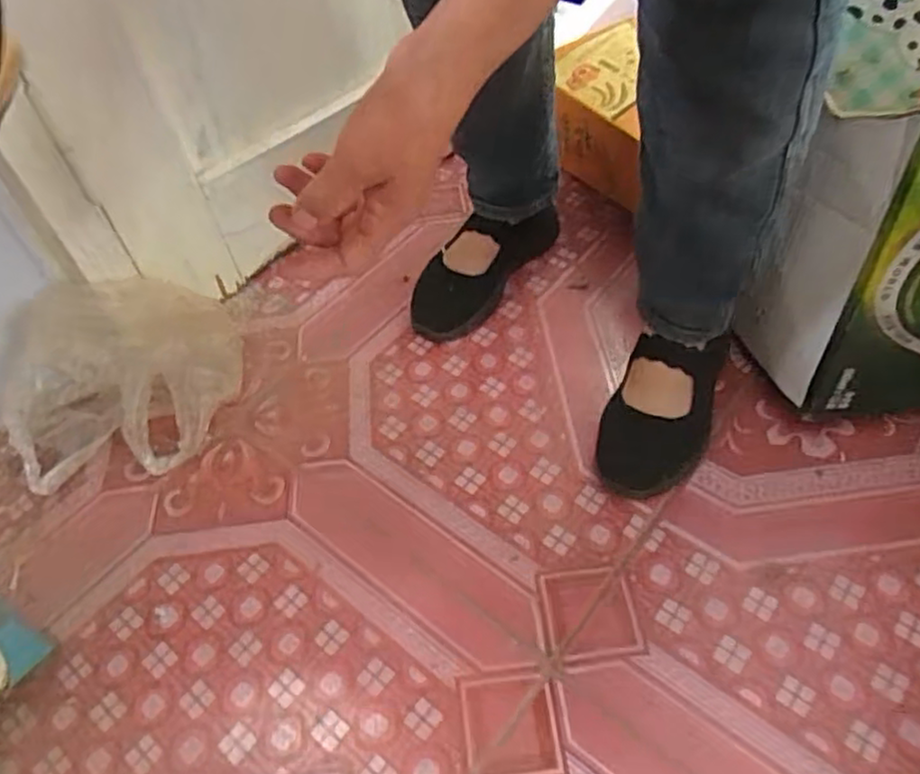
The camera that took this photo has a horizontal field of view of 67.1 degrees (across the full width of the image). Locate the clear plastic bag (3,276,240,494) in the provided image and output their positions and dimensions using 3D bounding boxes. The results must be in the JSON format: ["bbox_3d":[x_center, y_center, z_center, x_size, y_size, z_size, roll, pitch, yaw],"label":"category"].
[{"bbox_3d":[-0.349,-0.010,0.721,0.209,0.115,0.175,-8,51,-1],"label":"clear plastic bag"}]

